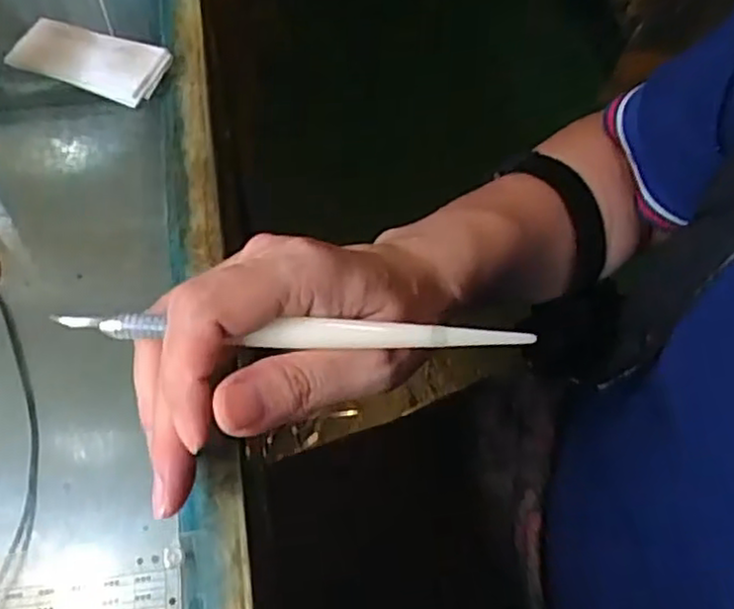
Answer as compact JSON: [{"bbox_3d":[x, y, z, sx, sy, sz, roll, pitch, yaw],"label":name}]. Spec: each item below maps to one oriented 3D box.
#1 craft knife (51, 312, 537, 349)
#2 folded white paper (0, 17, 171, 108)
[{"bbox_3d":[-0.021,0.008,0.221,0.148,0.005,0.007,2,61,-4],"label":"craft knife"},{"bbox_3d":[-0.133,-0.119,0.334,0.070,0.007,0.037,17,61,5],"label":"folded white paper"}]

